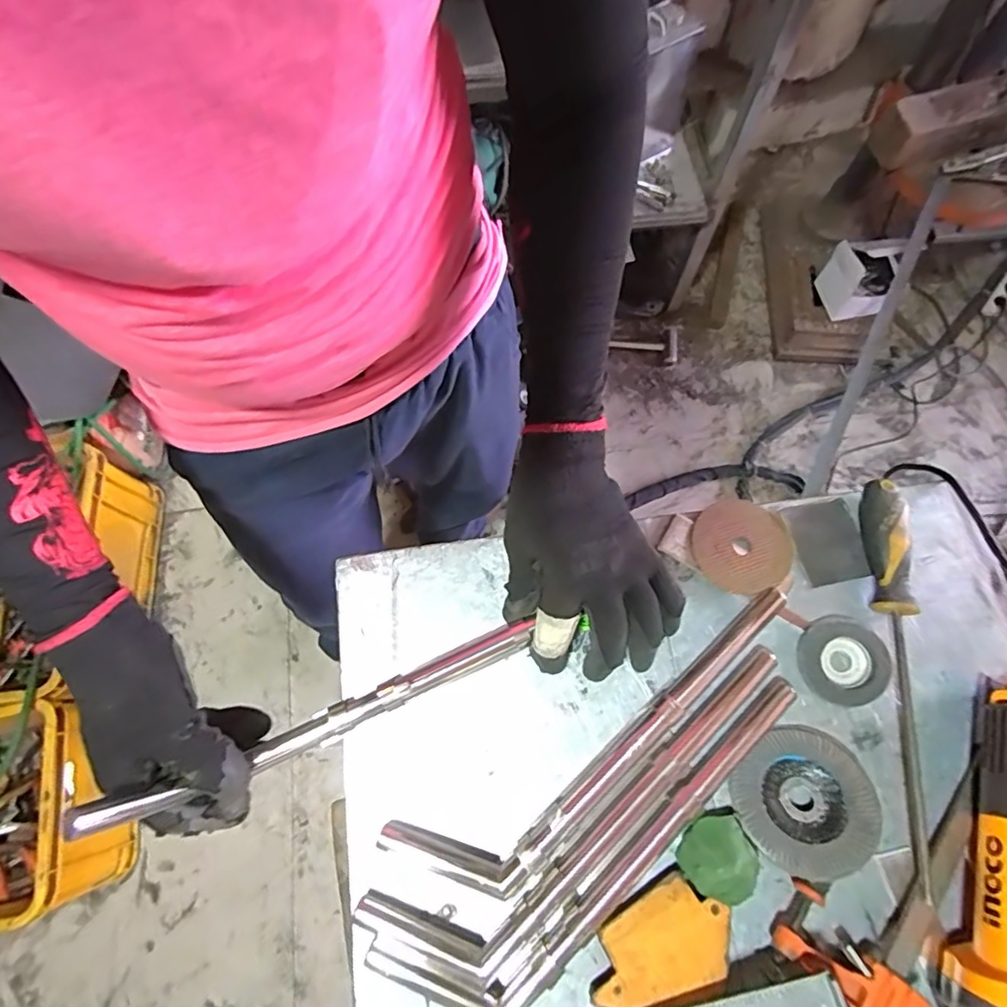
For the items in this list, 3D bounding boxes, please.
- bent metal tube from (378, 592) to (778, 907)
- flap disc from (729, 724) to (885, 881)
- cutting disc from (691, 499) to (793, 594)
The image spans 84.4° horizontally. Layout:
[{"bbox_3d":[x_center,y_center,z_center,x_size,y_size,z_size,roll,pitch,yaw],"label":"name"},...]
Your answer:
[{"bbox_3d":[0.079,0.177,0.411,0.346,0.016,0.072,-31,73,-9],"label":"bent metal tube"},{"bbox_3d":[0.217,0.213,0.395,0.095,0.008,0.087,-9,49,11],"label":"flap disc"},{"bbox_3d":[0.202,0.035,0.470,0.081,0.007,0.078,-1,70,1],"label":"cutting disc"}]

